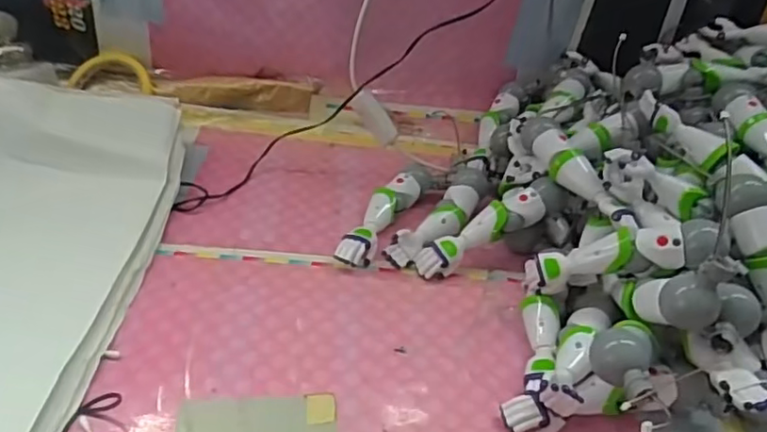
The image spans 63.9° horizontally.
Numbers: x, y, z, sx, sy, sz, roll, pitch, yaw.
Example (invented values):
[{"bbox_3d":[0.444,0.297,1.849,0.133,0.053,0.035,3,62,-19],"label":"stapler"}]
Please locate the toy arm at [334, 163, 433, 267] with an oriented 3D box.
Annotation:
[{"bbox_3d":[0.002,-0.003,0.580,0.033,0.028,0.149,22,42,20],"label":"toy arm"}]

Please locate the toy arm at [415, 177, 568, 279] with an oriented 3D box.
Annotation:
[{"bbox_3d":[0.092,0.009,0.541,0.143,0.027,0.035,-30,46,-3],"label":"toy arm"}]

